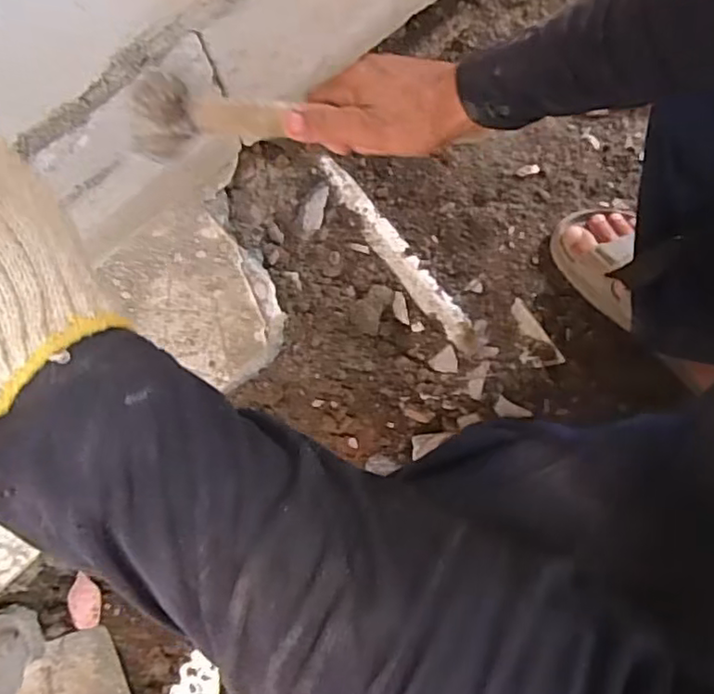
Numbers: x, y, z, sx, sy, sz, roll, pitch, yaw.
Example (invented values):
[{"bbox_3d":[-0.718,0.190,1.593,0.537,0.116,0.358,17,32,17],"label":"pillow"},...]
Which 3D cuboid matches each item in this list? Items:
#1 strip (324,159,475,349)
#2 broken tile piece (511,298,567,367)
[{"bbox_3d":[0.046,-0.107,0.724,0.033,0.011,0.270,-39,86,8],"label":"strip"},{"bbox_3d":[0.194,-0.010,0.711,0.038,0.004,0.084,-35,83,12],"label":"broken tile piece"}]

